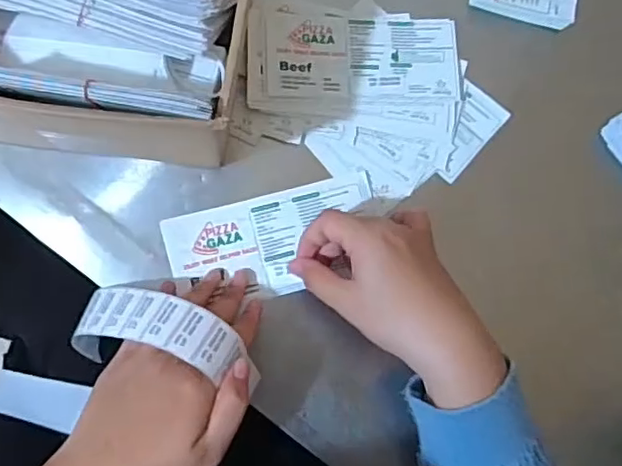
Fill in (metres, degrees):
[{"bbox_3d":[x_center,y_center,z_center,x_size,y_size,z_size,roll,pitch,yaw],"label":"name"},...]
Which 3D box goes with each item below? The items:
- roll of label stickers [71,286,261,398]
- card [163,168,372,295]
[{"bbox_3d":[-0.096,0.064,0.379,0.122,0.048,0.047,10,80,21],"label":"roll of label stickers"},{"bbox_3d":[-0.025,0.006,0.428,0.151,0.004,0.071,-13,81,-9],"label":"card"}]

